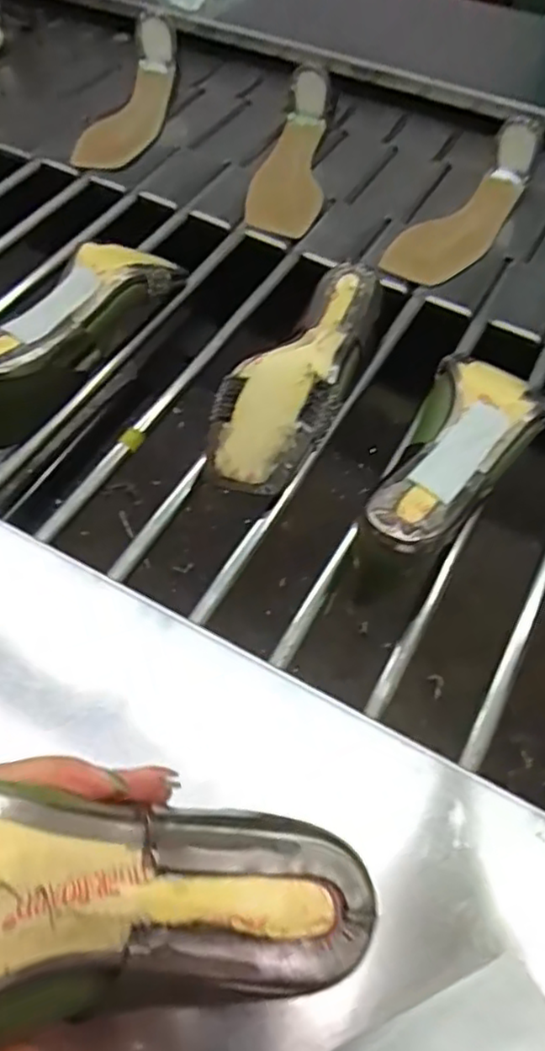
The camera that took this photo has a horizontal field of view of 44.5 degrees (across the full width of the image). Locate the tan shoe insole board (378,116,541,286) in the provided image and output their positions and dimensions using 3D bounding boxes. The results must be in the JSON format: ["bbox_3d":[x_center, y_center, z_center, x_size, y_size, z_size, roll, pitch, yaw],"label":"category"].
[{"bbox_3d":[0.197,-0.316,0.673,0.076,0.049,0.219,38,78,20],"label":"tan shoe insole board"}]

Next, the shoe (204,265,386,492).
[{"bbox_3d":[0.029,-0.119,0.526,0.091,0.072,0.223,26,63,24],"label":"shoe"}]

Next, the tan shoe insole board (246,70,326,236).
[{"bbox_3d":[0.021,-0.392,0.715,0.076,0.054,0.206,10,72,5],"label":"tan shoe insole board"}]

